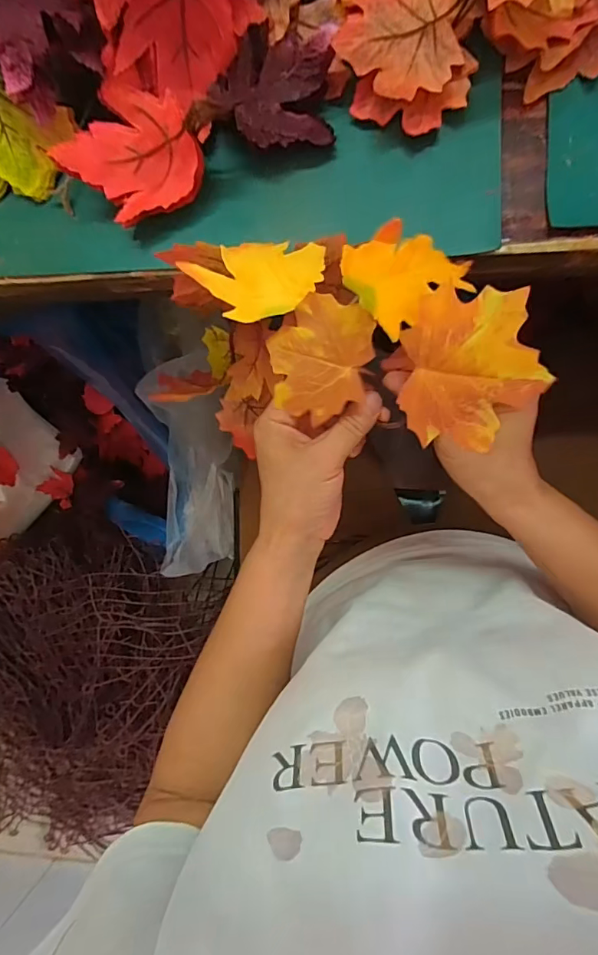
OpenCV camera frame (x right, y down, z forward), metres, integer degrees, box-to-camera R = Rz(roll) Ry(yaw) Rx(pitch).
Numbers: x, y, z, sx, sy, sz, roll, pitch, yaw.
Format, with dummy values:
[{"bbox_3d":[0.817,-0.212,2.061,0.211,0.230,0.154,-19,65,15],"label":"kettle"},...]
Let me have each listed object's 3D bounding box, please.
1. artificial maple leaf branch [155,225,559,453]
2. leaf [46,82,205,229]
[{"bbox_3d":[0.024,-0.089,0.285,0.215,0.049,0.130,-1,88,7],"label":"artificial maple leaf branch"},{"bbox_3d":[-0.114,-0.227,0.331,0.084,0.025,0.082,-45,84,3],"label":"leaf"}]

